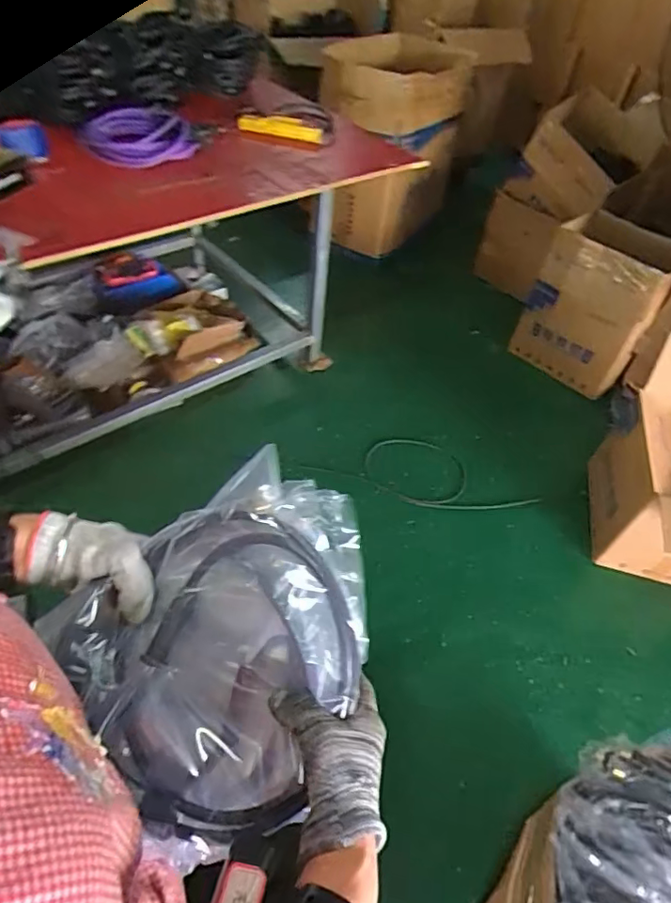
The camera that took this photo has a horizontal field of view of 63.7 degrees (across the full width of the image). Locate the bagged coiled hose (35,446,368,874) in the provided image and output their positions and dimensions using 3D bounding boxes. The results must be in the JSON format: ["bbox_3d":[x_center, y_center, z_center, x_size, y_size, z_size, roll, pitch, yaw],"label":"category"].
[{"bbox_3d":[-0.075,0.149,0.425,0.250,0.064,0.224,-42,66,-3],"label":"bagged coiled hose"}]

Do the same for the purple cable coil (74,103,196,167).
[{"bbox_3d":[-0.514,-0.802,1.381,0.255,0.077,0.194,-20,54,-22],"label":"purple cable coil"}]

